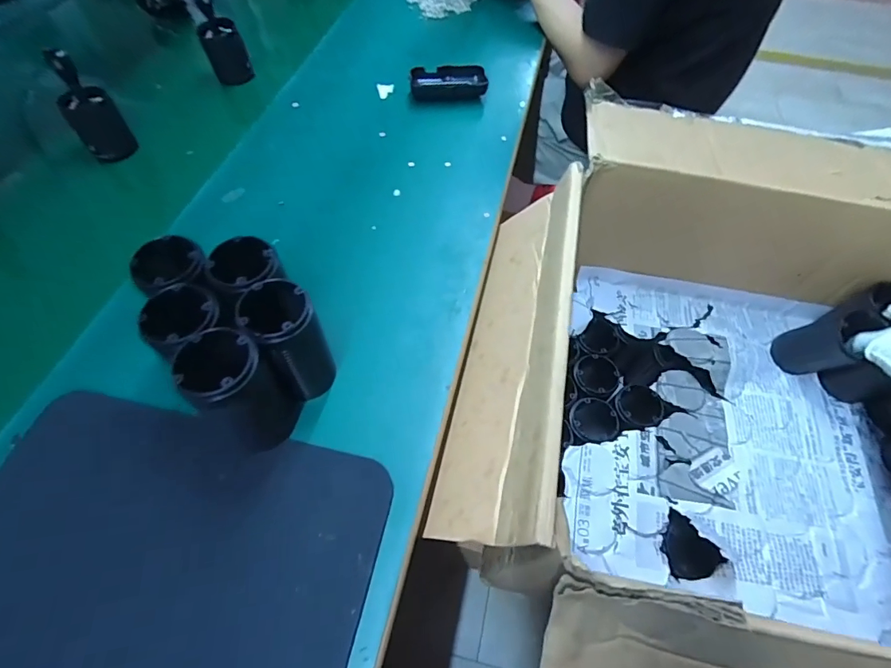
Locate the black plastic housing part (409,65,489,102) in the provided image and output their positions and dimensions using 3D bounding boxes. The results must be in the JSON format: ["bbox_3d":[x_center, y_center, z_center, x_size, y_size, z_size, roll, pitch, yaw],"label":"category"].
[{"bbox_3d":[0.004,-0.360,0.644,0.106,0.026,0.053,-4,58,-4],"label":"black plastic housing part"}]

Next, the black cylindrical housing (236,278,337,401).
[{"bbox_3d":[-0.123,0.007,0.366,0.048,0.118,0.060,-24,62,-15],"label":"black cylindrical housing"}]

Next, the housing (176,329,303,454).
[{"bbox_3d":[-0.149,0.047,0.333,0.052,0.117,0.053,1,58,-1],"label":"housing"}]

